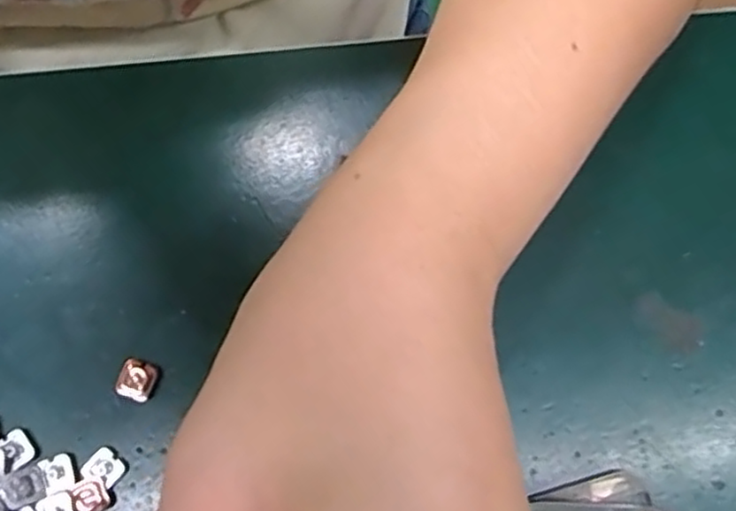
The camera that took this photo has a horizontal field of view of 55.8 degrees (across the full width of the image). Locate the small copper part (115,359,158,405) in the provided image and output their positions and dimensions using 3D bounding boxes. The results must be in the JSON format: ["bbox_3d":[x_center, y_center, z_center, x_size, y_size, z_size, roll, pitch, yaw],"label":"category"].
[{"bbox_3d":[-0.068,0.037,0.203,0.010,0.004,0.011,17,76,5],"label":"small copper part"}]

